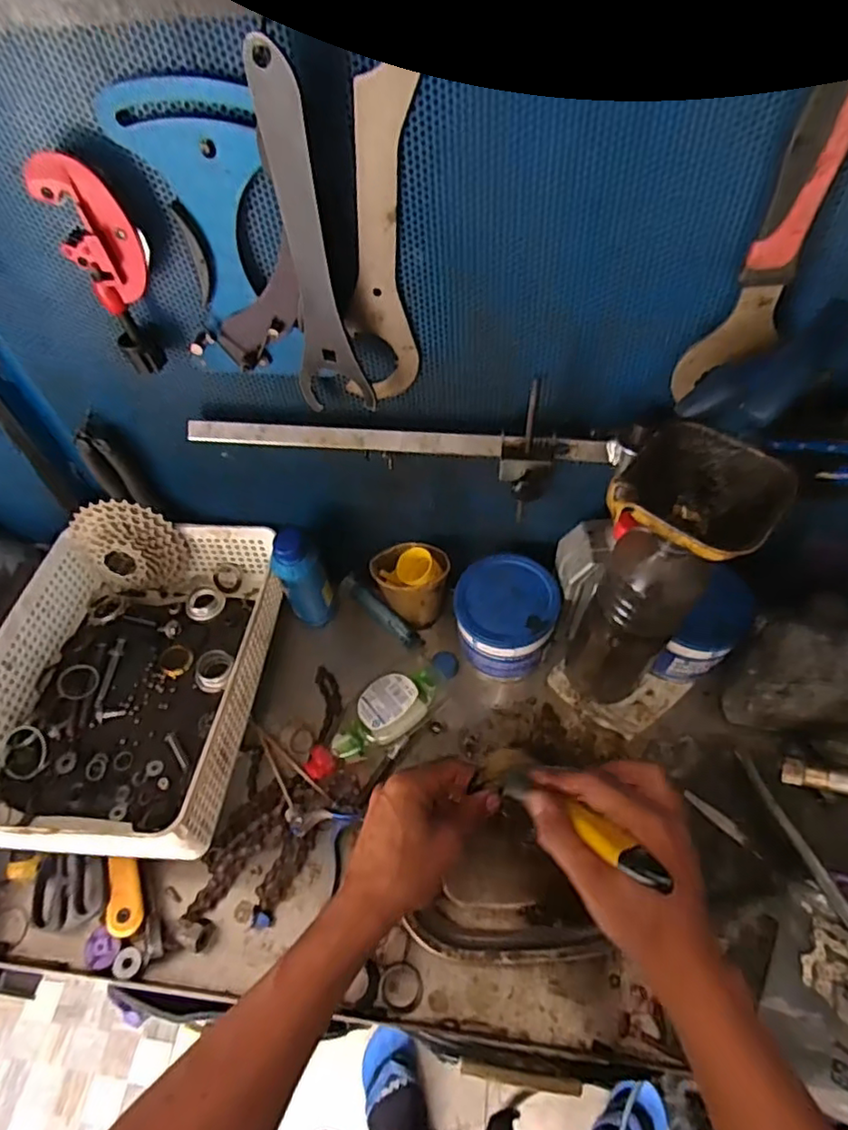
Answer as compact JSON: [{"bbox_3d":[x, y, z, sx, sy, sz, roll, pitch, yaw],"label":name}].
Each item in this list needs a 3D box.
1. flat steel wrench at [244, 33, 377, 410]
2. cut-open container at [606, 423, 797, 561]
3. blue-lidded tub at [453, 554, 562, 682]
[{"bbox_3d":[-0.081,-0.197,0.410,0.057,0.235,0.007,8,57,15],"label":"flat steel wrench"},{"bbox_3d":[0.185,-0.041,0.418,0.096,0.061,0.090,31,63,24],"label":"cut-open container"},{"bbox_3d":[0.086,0.061,0.654,0.100,0.102,0.103,-2,54,3],"label":"blue-lidded tub"}]

